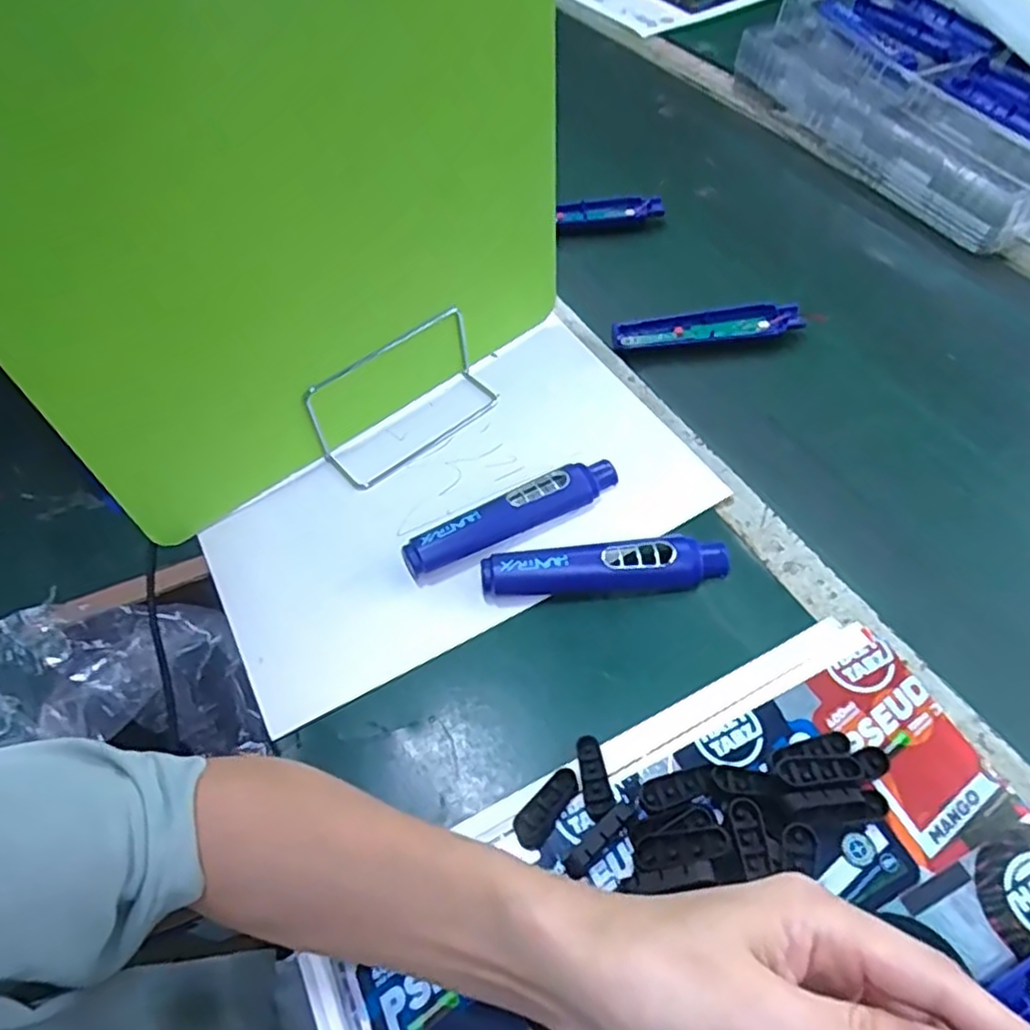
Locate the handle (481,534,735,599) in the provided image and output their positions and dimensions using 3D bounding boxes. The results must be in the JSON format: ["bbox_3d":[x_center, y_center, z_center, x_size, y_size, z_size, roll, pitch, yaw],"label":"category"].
[{"bbox_3d":[0.063,0.039,0.483,0.172,0.028,0.032,-7,57,-2],"label":"handle"}]

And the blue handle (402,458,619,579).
[{"bbox_3d":[-0.001,0.000,0.515,0.170,0.025,0.033,-27,60,-14],"label":"blue handle"}]

